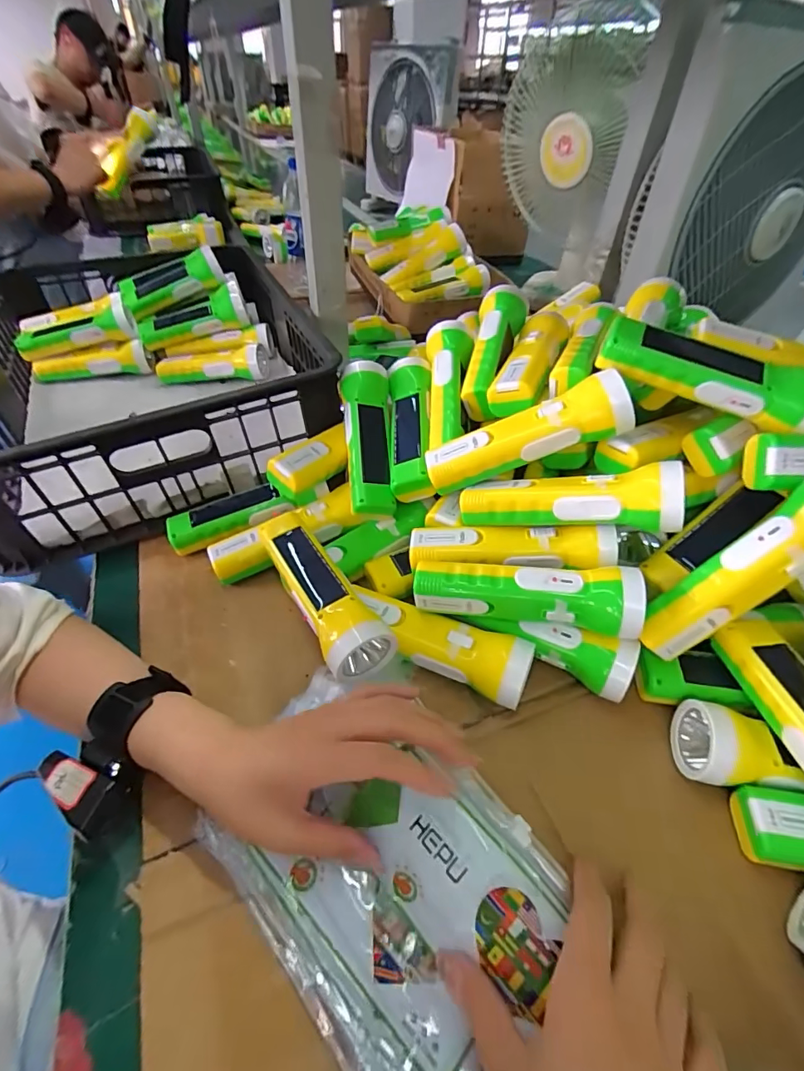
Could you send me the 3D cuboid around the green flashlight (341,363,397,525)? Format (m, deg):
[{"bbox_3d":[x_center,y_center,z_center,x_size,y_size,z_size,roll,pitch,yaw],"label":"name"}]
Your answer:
[{"bbox_3d":[-0.035,-0.099,0.477,0.048,0.038,0.167,-3,68,-5],"label":"green flashlight"}]

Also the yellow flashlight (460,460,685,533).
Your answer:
[{"bbox_3d":[0.129,-0.027,0.380,0.166,0.041,0.040,-1,41,26],"label":"yellow flashlight"}]

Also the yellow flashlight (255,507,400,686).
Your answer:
[{"bbox_3d":[-0.069,0.039,0.395,0.048,0.040,0.168,-22,50,-23],"label":"yellow flashlight"}]

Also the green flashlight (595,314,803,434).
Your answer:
[{"bbox_3d":[0.241,-0.128,0.370,0.173,0.041,0.049,15,46,13],"label":"green flashlight"}]

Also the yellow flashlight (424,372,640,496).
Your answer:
[{"bbox_3d":[0.103,-0.082,0.399,0.169,0.042,0.043,-21,43,15],"label":"yellow flashlight"}]

